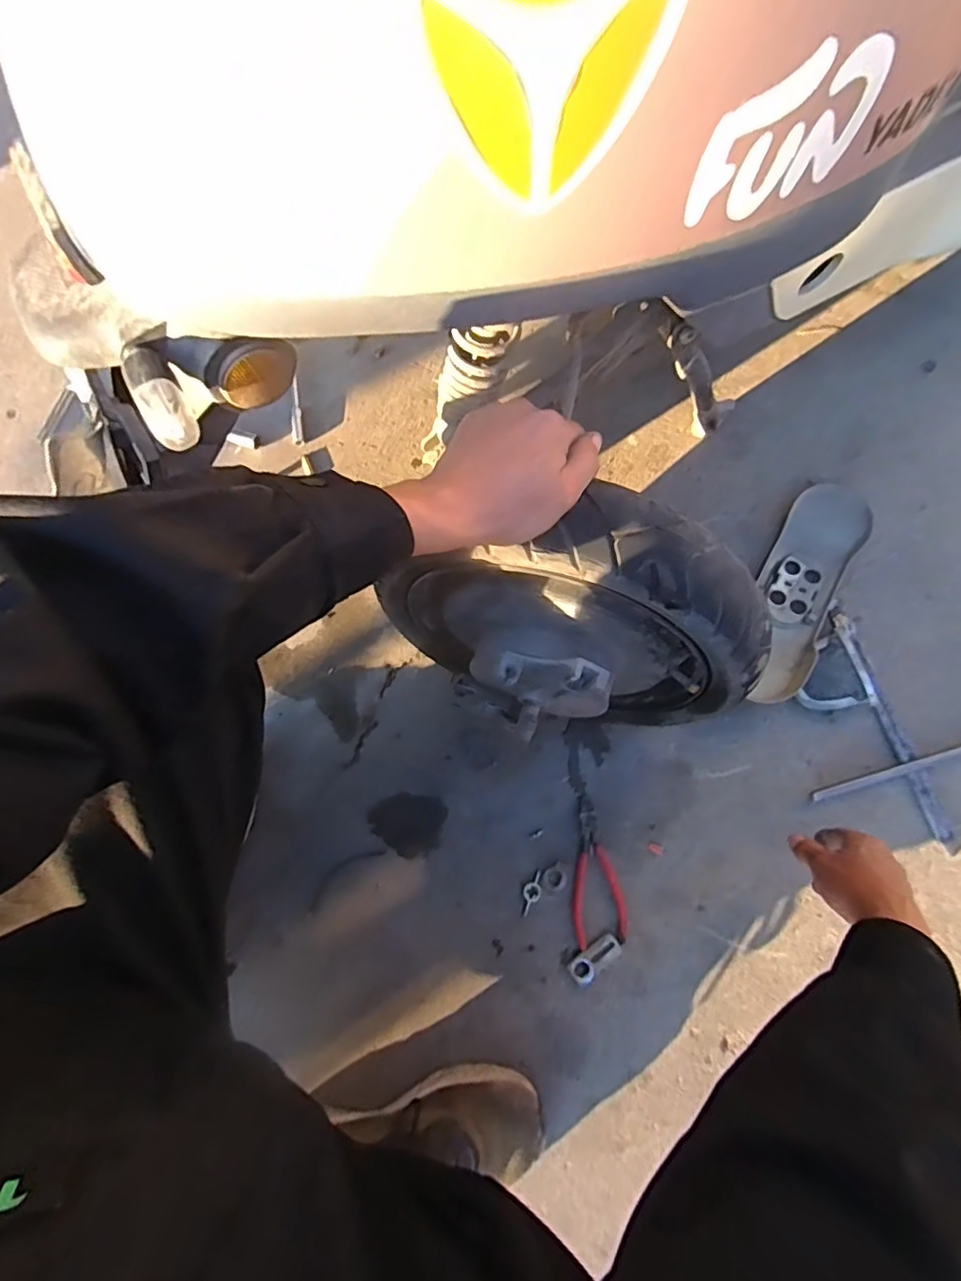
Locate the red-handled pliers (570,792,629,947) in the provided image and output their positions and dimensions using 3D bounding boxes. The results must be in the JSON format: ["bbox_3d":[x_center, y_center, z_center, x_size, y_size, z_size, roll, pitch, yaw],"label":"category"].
[{"bbox_3d":[0.127,0.257,0.648,0.058,0.009,0.156,-4,77,1],"label":"red-handled pliers"}]

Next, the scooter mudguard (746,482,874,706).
[{"bbox_3d":[0.383,-0.060,0.699,0.096,0.035,0.296,26,79,7],"label":"scooter mudguard"}]

